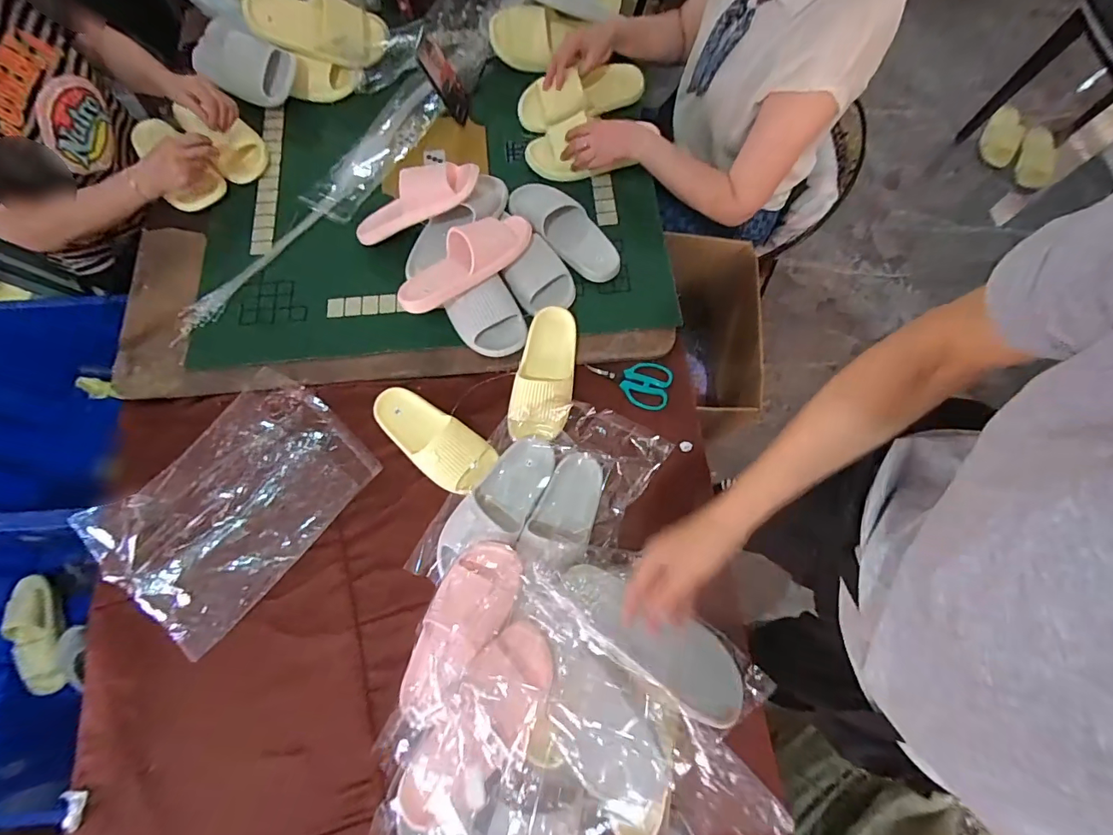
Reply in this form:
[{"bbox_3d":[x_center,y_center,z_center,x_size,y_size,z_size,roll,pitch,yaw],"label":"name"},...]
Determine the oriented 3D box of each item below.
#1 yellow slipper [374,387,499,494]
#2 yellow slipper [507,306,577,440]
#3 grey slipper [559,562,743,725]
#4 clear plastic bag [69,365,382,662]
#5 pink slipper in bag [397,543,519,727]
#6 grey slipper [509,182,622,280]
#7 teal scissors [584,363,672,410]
[{"bbox_3d":[-0.212,0.028,0.780,0.221,0.062,0.103,36,77,9],"label":"yellow slipper"},{"bbox_3d":[-0.015,-0.077,0.803,0.093,0.073,0.230,11,74,2],"label":"yellow slipper"},{"bbox_3d":[0.119,0.310,0.662,0.262,0.065,0.107,31,48,11],"label":"grey slipper"},{"bbox_3d":[-0.514,0.129,0.754,0.286,0.047,0.391,39,77,9],"label":"clear plastic bag"},{"bbox_3d":[-0.130,0.282,0.635,0.074,0.117,0.247,43,72,-34],"label":"pink slipper in bag"},{"bbox_3d":[0.022,-0.350,0.892,0.239,0.065,0.118,38,77,9],"label":"grey slipper"},{"bbox_3d":[0.127,-0.062,0.842,0.148,0.006,0.082,10,74,2],"label":"teal scissors"}]

